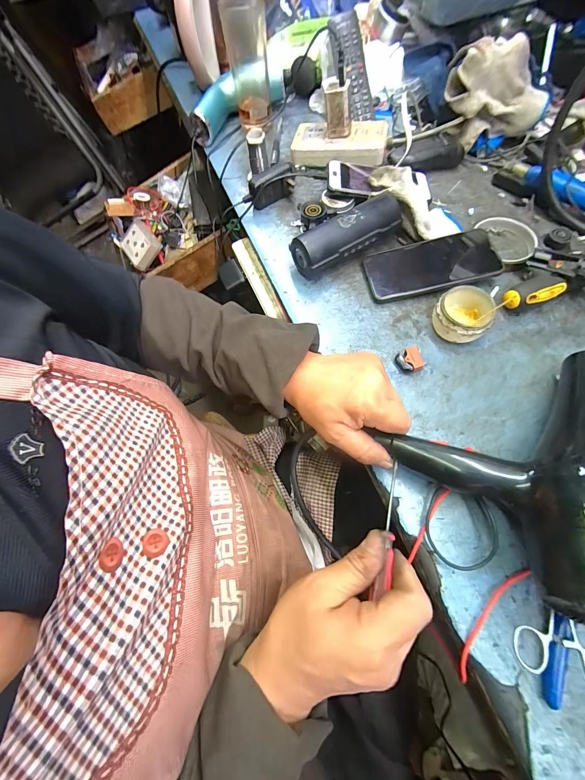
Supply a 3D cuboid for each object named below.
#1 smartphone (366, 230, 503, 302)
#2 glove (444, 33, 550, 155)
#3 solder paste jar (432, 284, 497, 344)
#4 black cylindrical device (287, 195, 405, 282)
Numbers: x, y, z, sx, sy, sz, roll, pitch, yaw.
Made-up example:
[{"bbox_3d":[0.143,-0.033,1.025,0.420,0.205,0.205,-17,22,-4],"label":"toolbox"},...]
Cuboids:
[{"bbox_3d":[0.178,-0.163,0.390,0.159,0.012,0.078,-11,67,5],"label":"smartphone"},{"bbox_3d":[0.301,-0.437,0.449,0.141,0.114,0.071,-7,66,1],"label":"glove"},{"bbox_3d":[0.198,-0.085,0.353,0.058,0.039,0.063,-1,66,3],"label":"solder paste jar"},{"bbox_3d":[0.074,-0.205,0.404,0.154,0.052,0.056,-26,67,-8],"label":"black cylindrical device"}]

